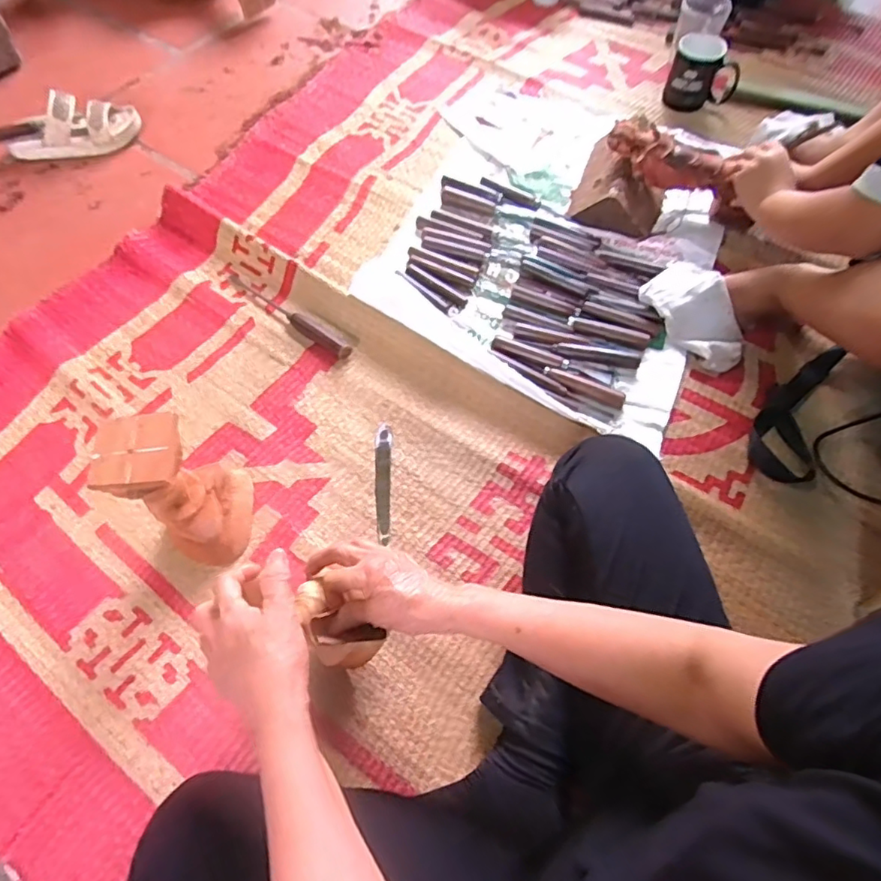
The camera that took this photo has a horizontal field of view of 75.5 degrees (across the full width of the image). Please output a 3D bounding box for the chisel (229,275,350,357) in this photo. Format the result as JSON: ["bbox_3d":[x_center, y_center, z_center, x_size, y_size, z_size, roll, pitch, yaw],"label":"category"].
[{"bbox_3d":[-0.226,-0.190,0.837,0.243,0.017,0.026,34,68,13],"label":"chisel"}]

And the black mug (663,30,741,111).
[{"bbox_3d":[0.470,-0.651,1.011,0.112,0.108,0.083,-9,65,-6],"label":"black mug"}]

